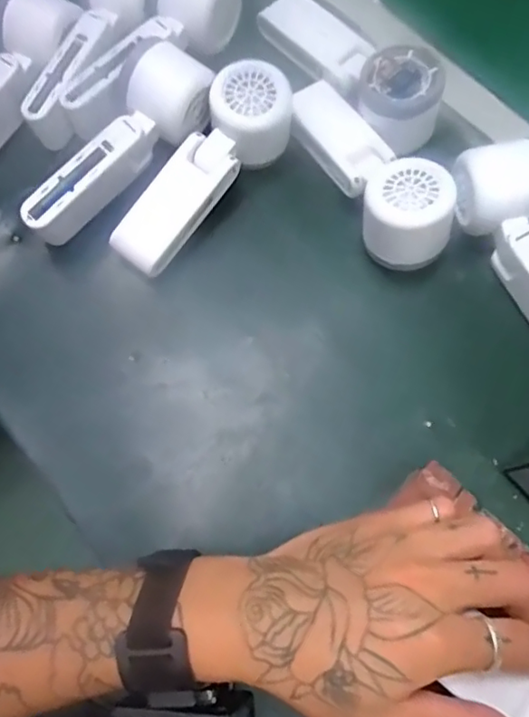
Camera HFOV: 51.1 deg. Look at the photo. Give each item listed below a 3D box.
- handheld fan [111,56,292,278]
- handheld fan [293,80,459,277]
[{"bbox_3d":[-0.042,-0.133,0.398,0.046,0.044,0.164,38,89,12],"label":"handheld fan"},{"bbox_3d":[0.069,-0.133,0.398,0.066,0.053,0.166,-27,61,-8],"label":"handheld fan"}]

